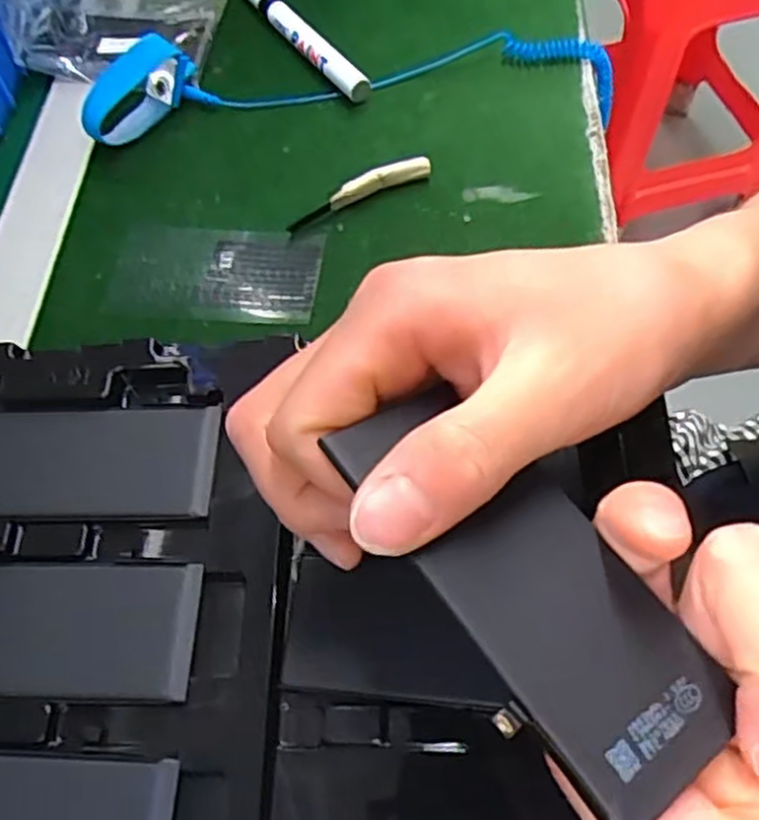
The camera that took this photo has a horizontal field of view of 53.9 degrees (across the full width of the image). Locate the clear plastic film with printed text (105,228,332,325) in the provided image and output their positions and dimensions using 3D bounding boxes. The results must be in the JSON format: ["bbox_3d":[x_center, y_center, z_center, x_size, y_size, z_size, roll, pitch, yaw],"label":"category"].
[{"bbox_3d":[-0.088,-0.073,0.392,0.108,0.004,0.059,3,61,4],"label":"clear plastic film with printed text"}]

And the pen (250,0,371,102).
[{"bbox_3d":[-0.051,-0.242,0.473,0.015,0.016,0.141,-31,64,-14],"label":"pen"}]

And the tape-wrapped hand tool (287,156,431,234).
[{"bbox_3d":[-0.011,-0.119,0.408,0.085,0.017,0.007,-24,62,-11],"label":"tape-wrapped hand tool"}]

